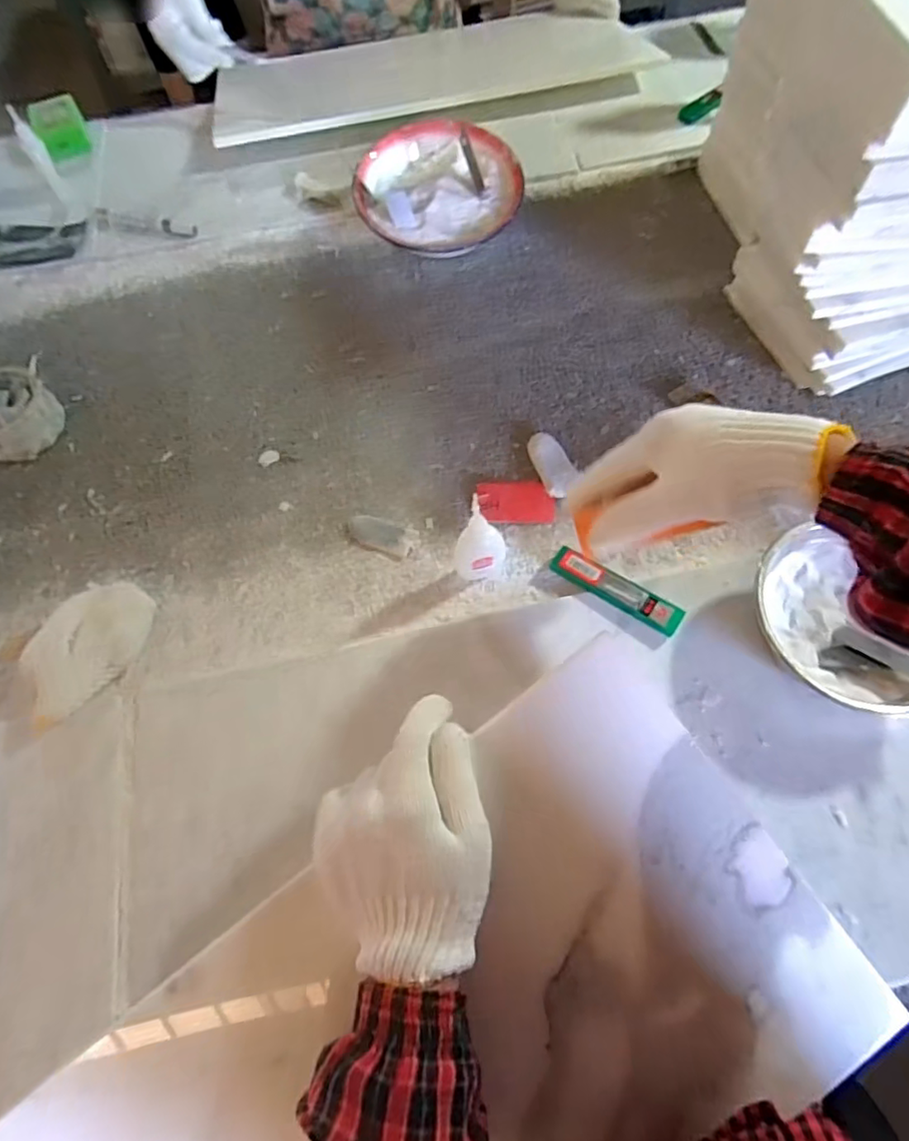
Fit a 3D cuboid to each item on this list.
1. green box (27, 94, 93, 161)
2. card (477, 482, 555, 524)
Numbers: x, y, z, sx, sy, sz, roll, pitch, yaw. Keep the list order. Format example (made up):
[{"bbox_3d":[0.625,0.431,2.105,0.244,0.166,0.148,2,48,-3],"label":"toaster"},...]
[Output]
[{"bbox_3d":[-0.529,-0.597,0.790,0.062,0.038,0.070,-28,67,-11],"label":"green box"},{"bbox_3d":[0.057,-0.064,0.544,0.070,0.004,0.044,0,63,4],"label":"card"}]

